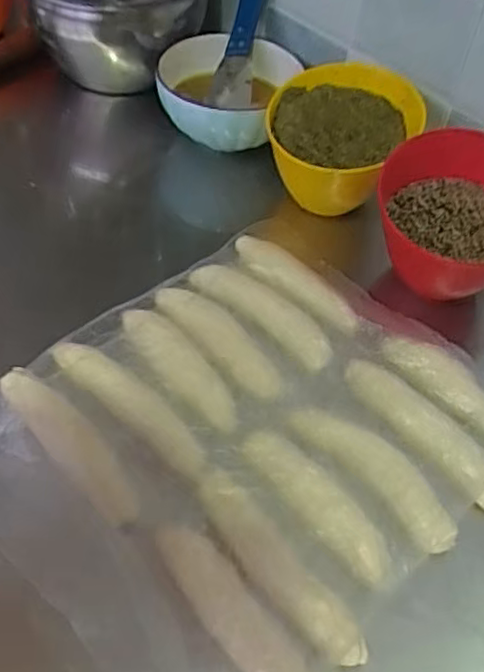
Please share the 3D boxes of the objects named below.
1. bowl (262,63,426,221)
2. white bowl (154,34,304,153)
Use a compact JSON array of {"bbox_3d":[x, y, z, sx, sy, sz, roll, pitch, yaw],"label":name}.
[{"bbox_3d":[0.101,-0.222,0.752,0.156,0.104,0.173,25,55,14],"label":"bowl"},{"bbox_3d":[-0.025,-0.297,0.811,0.159,0.078,0.174,0,53,-5],"label":"white bowl"}]

